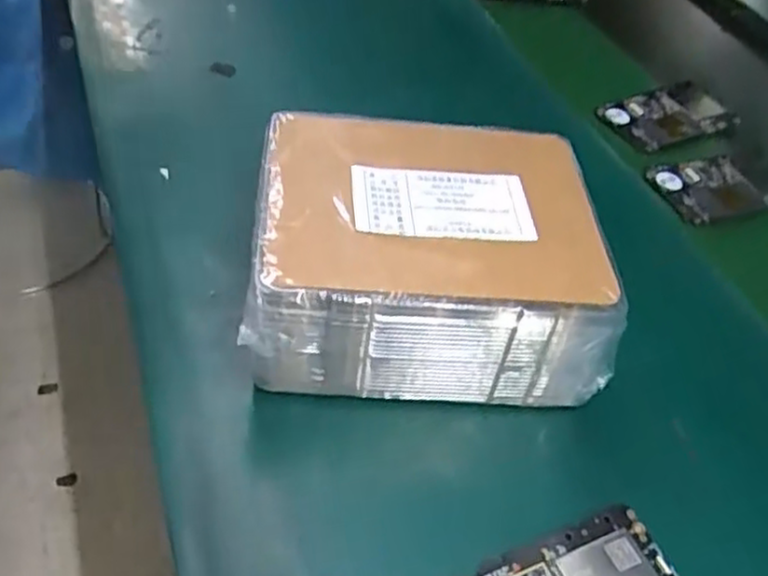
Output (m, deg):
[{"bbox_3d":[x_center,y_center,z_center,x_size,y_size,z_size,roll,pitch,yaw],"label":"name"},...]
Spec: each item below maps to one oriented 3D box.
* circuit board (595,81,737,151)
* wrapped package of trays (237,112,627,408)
[{"bbox_3d":[0.241,-0.147,0.626,0.119,0.009,0.065,-22,52,-26],"label":"circuit board"},{"bbox_3d":[0.020,-0.011,0.398,0.172,0.095,0.139,1,46,-7],"label":"wrapped package of trays"}]

